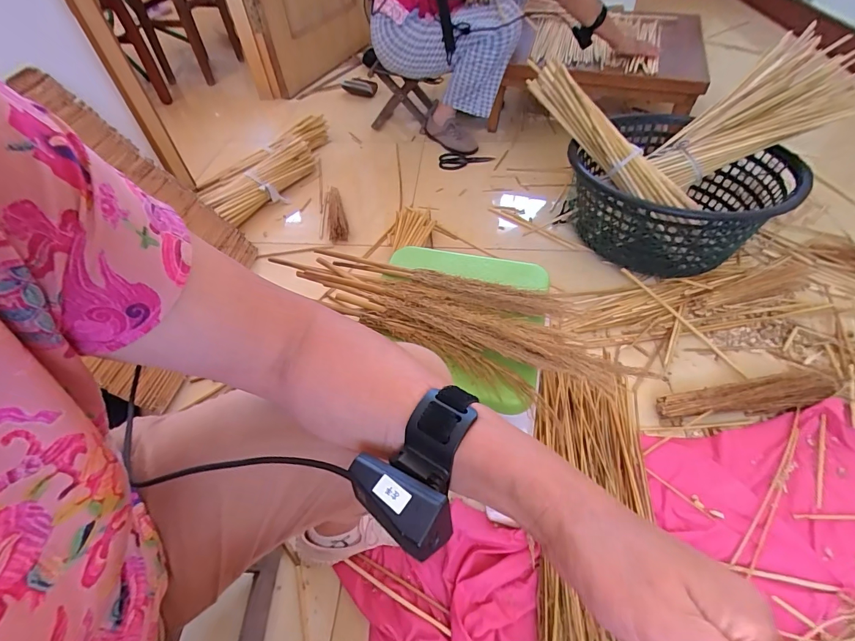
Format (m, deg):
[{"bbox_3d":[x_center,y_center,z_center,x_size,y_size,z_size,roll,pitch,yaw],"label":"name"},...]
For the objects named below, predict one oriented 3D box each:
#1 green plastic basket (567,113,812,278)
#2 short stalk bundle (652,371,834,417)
[{"bbox_3d":[0.607,-0.311,1.023,0.485,0.232,0.468,-2,51,2],"label":"green plastic basket"},{"bbox_3d":[0.598,0.142,0.750,0.317,0.049,0.056,-6,50,-3],"label":"short stalk bundle"}]

